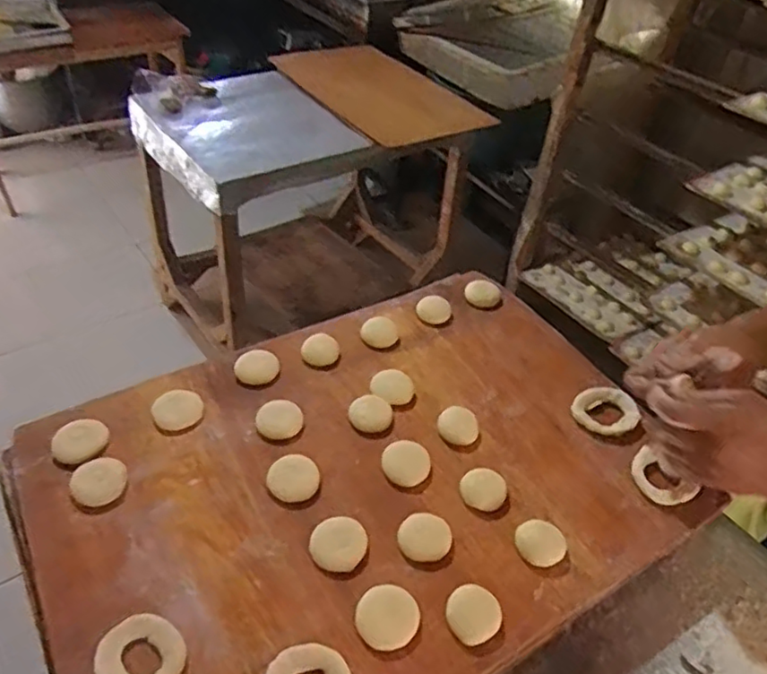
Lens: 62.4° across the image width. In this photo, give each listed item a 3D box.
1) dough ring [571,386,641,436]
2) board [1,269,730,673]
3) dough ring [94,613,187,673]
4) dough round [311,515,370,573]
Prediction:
[{"bbox_3d":[0.246,0.080,0.699,0.075,0.009,0.064,-25,50,-29],"label":"dough ring"},{"bbox_3d":[-0.019,0.133,0.631,0.603,0.040,0.426,-22,46,-24],"label":"board"},{"bbox_3d":[-0.187,0.246,0.487,0.064,0.010,0.060,3,42,-3],"label":"dough ring"},{"bbox_3d":[-0.040,0.183,0.563,0.049,0.011,0.048,3,42,-3],"label":"dough round"}]

